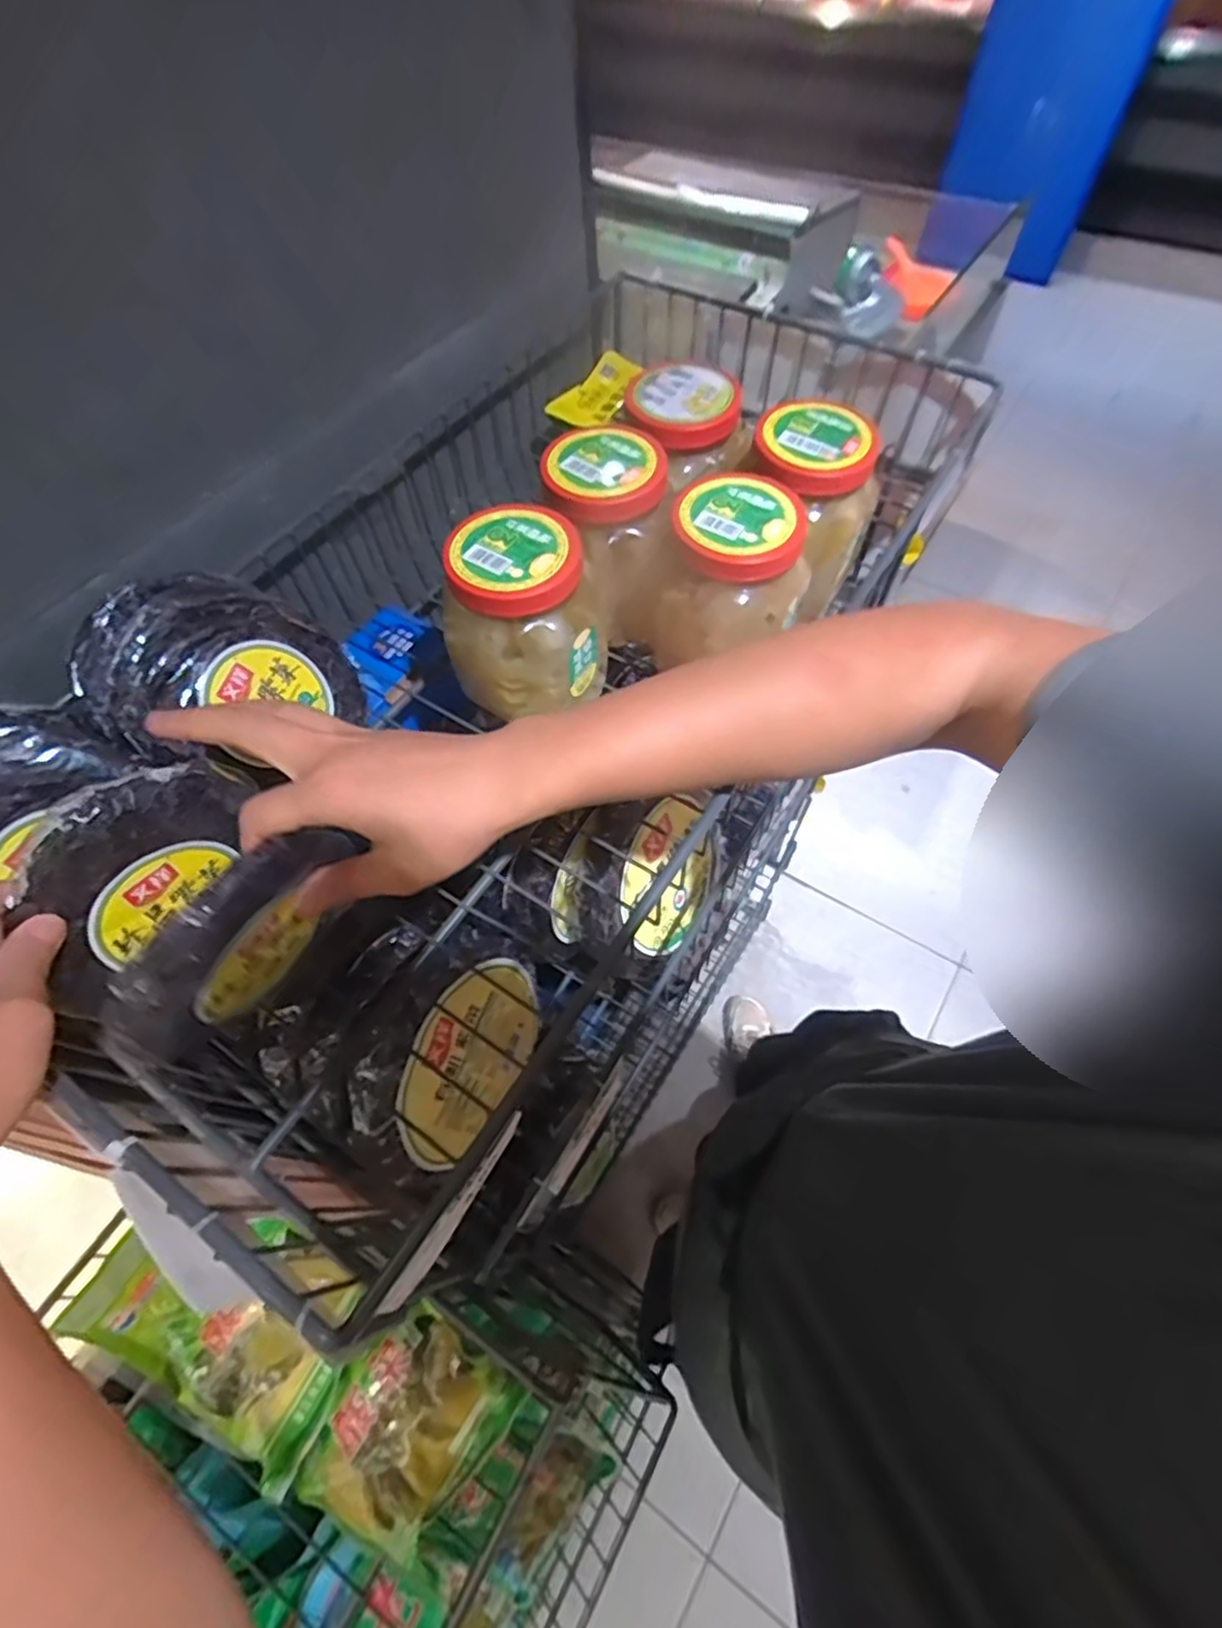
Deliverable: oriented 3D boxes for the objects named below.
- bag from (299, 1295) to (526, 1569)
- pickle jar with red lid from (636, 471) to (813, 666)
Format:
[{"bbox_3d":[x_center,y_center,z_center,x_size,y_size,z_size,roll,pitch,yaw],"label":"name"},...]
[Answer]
[{"bbox_3d":[-0.147,0.442,0.487,0.113,0.031,0.134,30,65,19],"label":"bag"},{"bbox_3d":[0.088,-0.162,0.491,0.093,0.117,0.094,32,66,20],"label":"pickle jar with red lid"}]

